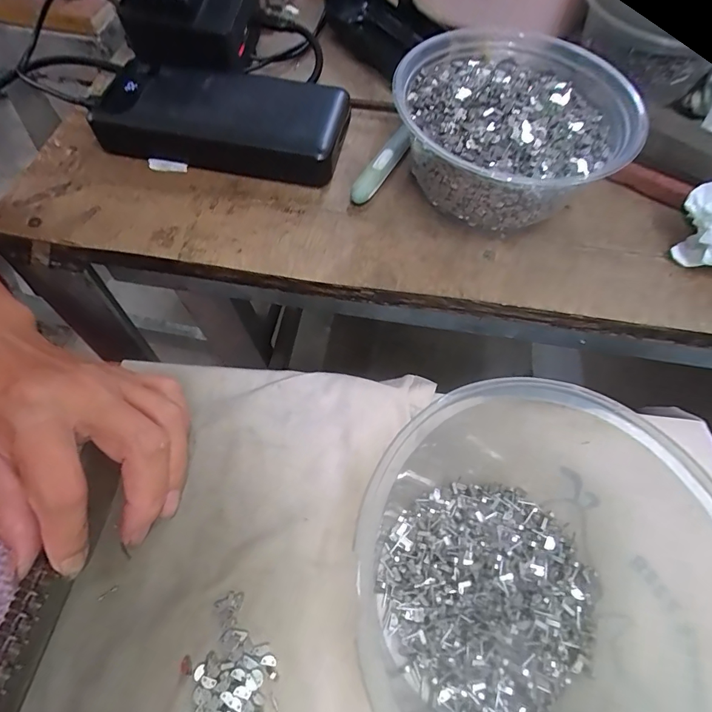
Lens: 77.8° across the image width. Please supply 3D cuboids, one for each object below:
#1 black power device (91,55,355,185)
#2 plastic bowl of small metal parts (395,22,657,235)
[{"bbox_3d":[-0.088,-0.156,0.293,0.155,0.031,0.069,11,61,3],"label":"black power device"},{"bbox_3d":[0.092,-0.132,0.268,0.136,0.066,0.128,1,61,-2],"label":"plastic bowl of small metal parts"}]

